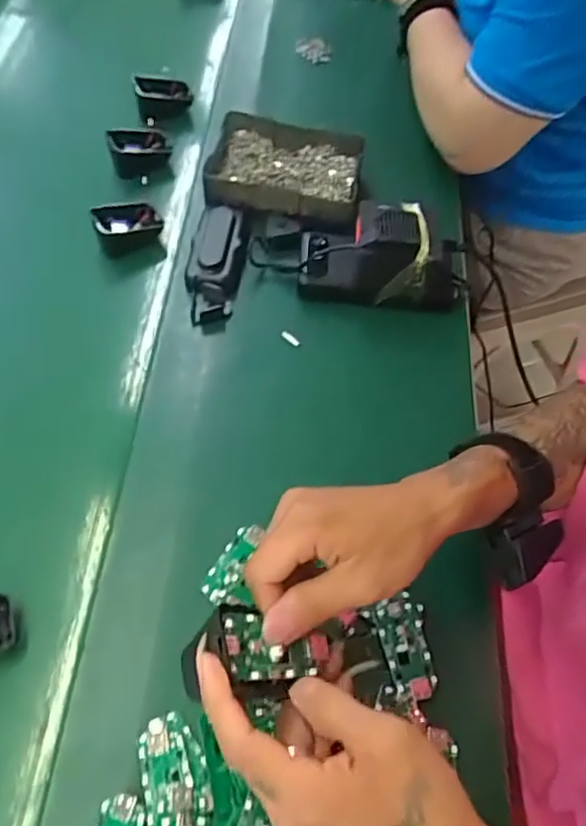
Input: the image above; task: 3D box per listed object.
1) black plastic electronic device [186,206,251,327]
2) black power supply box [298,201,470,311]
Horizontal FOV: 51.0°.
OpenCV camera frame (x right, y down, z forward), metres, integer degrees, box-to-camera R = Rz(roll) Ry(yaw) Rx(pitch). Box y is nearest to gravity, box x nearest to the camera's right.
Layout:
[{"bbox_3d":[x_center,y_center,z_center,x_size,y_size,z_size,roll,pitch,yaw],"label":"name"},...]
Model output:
[{"bbox_3d":[-0.076,-0.149,0.609,0.051,0.031,0.137,5,59,3],"label":"black plastic electronic device"},{"bbox_3d":[0.086,-0.153,0.588,0.160,0.081,0.082,11,59,6],"label":"black power supply box"}]

